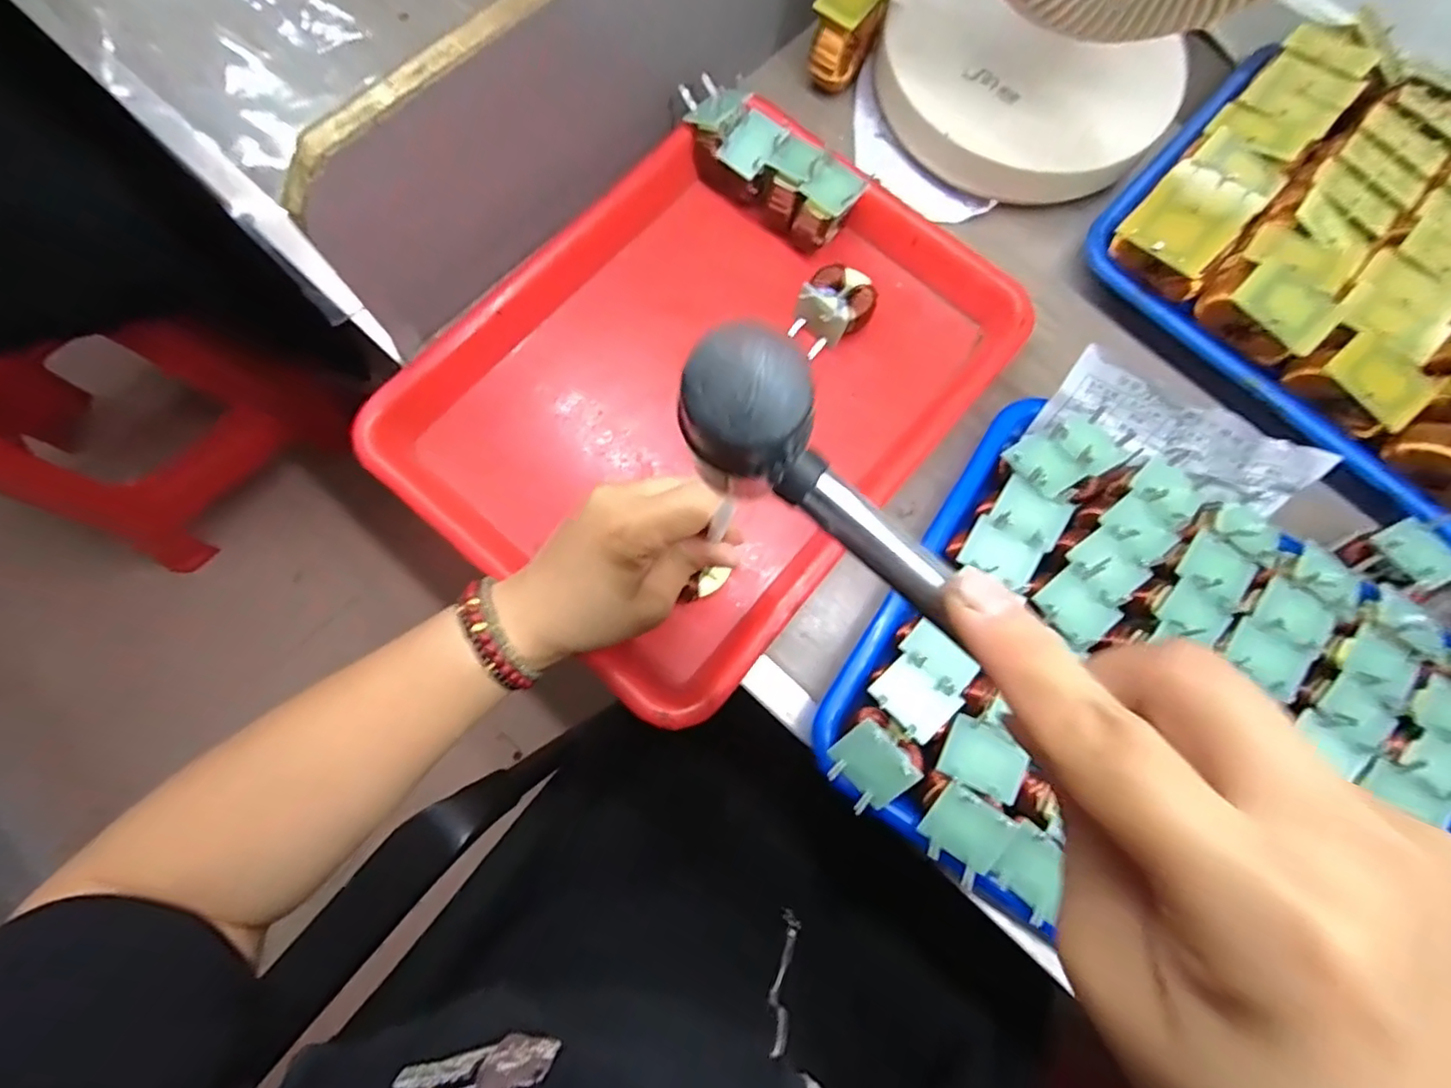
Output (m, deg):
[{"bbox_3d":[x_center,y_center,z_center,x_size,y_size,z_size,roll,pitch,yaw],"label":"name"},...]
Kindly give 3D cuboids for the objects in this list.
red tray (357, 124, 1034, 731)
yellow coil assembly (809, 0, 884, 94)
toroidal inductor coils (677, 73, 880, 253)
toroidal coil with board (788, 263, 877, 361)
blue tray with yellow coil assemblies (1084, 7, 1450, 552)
[{"bbox_3d":[-0.009,-0.097,0.365,0.256,0.047,0.336,41,79,7],"label":"red tray"},{"bbox_3d":[0.081,-0.339,0.409,0.031,0.057,0.052,38,78,6],"label":"yellow coil assembly"},{"bbox_3d":[0.025,-0.238,0.385,0.126,0.038,0.044,41,79,7],"label":"toroidal inductor coils"},{"bbox_3d":[0.066,-0.147,0.377,0.053,0.029,0.040,-37,81,-10],"label":"toroidal coil with board"},{"bbox_3d":[0.409,-0.164,0.374,0.290,0.056,0.257,45,79,7],"label":"blue tray with yellow coil assemblies"}]

